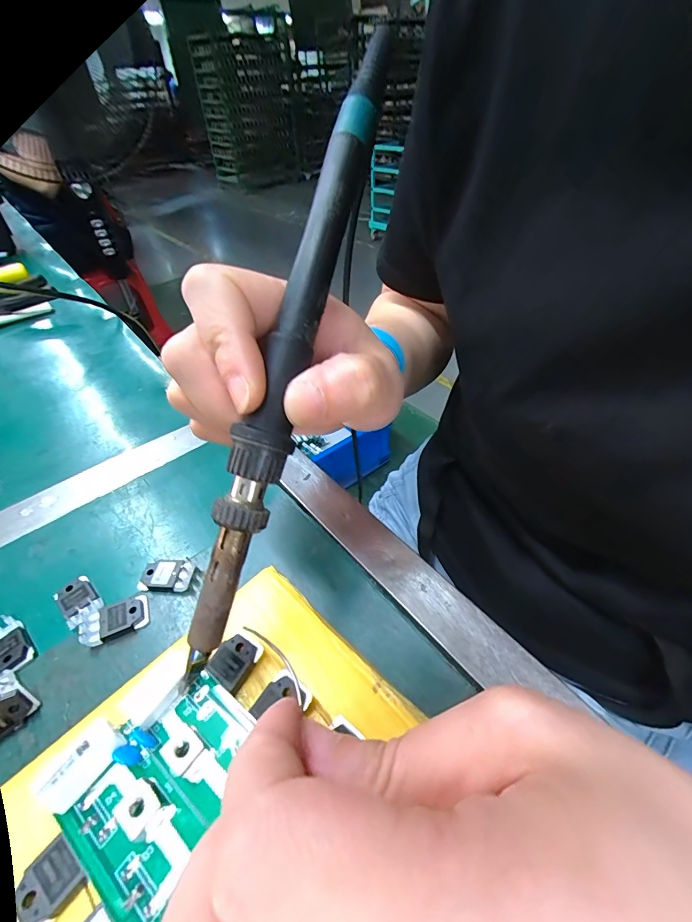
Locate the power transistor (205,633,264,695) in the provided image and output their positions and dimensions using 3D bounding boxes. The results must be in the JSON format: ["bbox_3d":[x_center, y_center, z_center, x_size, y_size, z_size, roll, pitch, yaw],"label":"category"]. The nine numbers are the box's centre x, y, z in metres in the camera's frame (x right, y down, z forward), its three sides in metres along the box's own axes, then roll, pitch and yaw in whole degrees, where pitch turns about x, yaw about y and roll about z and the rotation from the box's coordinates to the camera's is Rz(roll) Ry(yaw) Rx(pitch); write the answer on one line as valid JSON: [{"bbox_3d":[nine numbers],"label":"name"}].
[{"bbox_3d":[-0.043,0.076,0.149,0.015,0.006,0.020,23,51,25],"label":"power transistor"}]

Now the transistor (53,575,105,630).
[{"bbox_3d":[-0.131,0.069,0.190,0.026,0.004,0.016,31,55,30],"label":"transistor"}]

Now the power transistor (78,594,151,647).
[{"bbox_3d":[-0.108,0.075,0.180,0.029,0.006,0.016,-22,48,-17],"label":"power transistor"}]

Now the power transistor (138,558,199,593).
[{"bbox_3d":[-0.090,0.058,0.196,0.026,0.007,0.016,0,45,4],"label":"power transistor"}]

